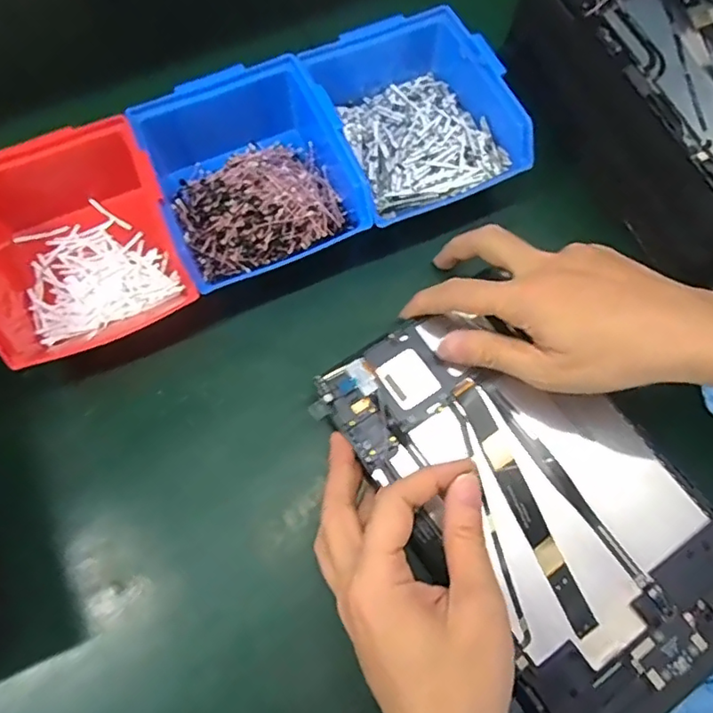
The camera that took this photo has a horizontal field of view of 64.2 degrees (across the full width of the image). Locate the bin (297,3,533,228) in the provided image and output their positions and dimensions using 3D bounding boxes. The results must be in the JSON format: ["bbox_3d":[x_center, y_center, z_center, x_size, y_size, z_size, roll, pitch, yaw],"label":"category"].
[{"bbox_3d":[0.037,-0.175,0.410,0.126,0.062,0.150,-22,69,-8],"label":"bin"}]

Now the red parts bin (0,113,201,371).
[{"bbox_3d":[-0.188,-0.074,0.379,0.131,0.076,0.152,-25,70,-9],"label":"red parts bin"}]

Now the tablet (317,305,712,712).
[{"bbox_3d":[0.104,0.075,0.329,0.147,0.013,0.245,-33,71,-12],"label":"tablet"}]

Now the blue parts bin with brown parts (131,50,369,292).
[{"bbox_3d":[-0.070,-0.120,0.397,0.122,0.080,0.140,-22,69,-8],"label":"blue parts bin with brown parts"}]

